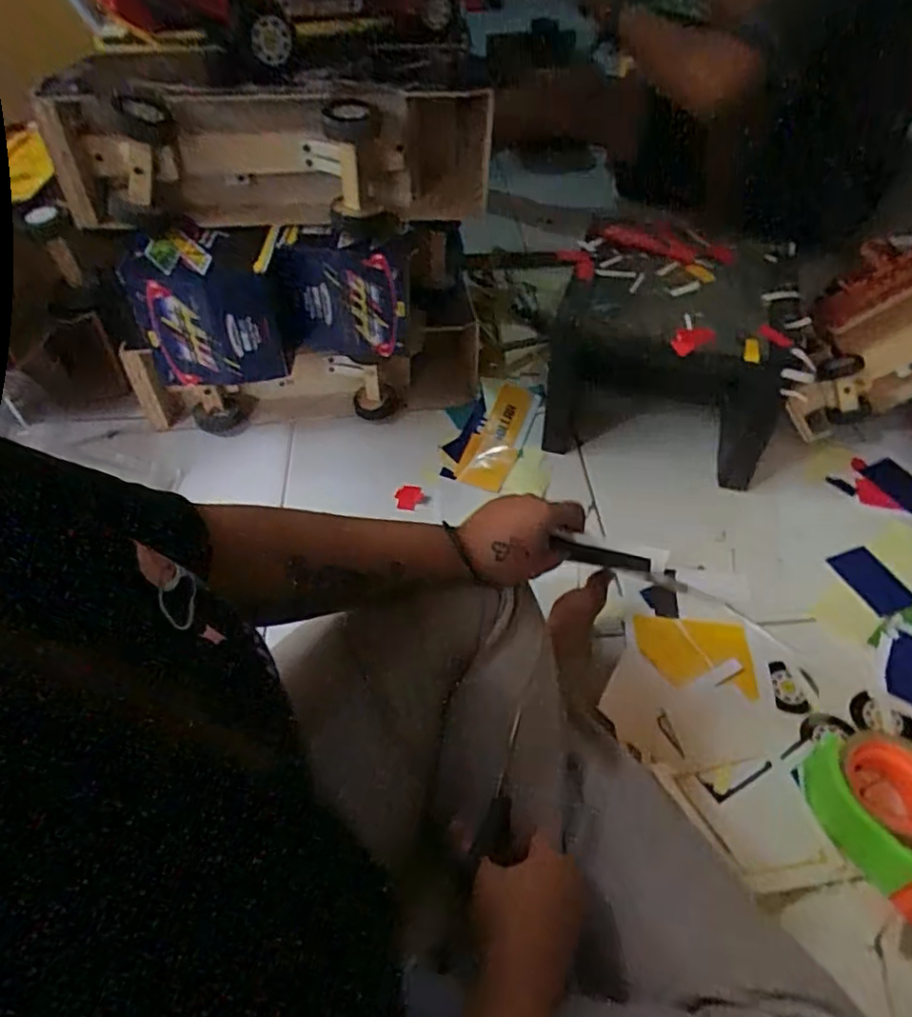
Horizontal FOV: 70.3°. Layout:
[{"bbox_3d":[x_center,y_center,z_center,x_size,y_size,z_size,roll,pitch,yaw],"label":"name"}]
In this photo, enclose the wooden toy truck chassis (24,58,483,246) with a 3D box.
[{"bbox_3d":[-0.195,-0.383,0.706,0.459,0.145,0.115,-3,48,-3],"label":"wooden toy truck chassis"}]

